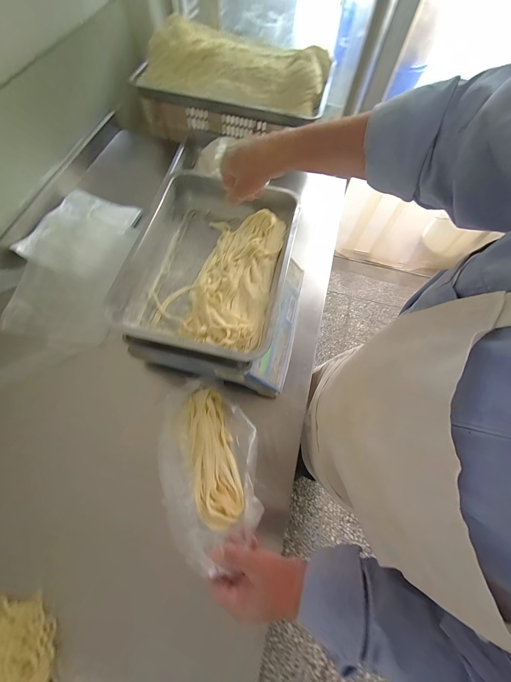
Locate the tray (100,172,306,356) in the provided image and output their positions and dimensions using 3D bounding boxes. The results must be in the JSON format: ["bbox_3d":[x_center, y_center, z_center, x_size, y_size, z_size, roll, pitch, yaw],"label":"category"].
[{"bbox_3d":[-0.083,-0.151,0.512,0.285,0.076,0.377,14,67,3],"label":"tray"}]

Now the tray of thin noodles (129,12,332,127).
[{"bbox_3d":[-0.059,-0.799,0.769,0.548,0.104,0.286,12,67,2],"label":"tray of thin noodles"}]

